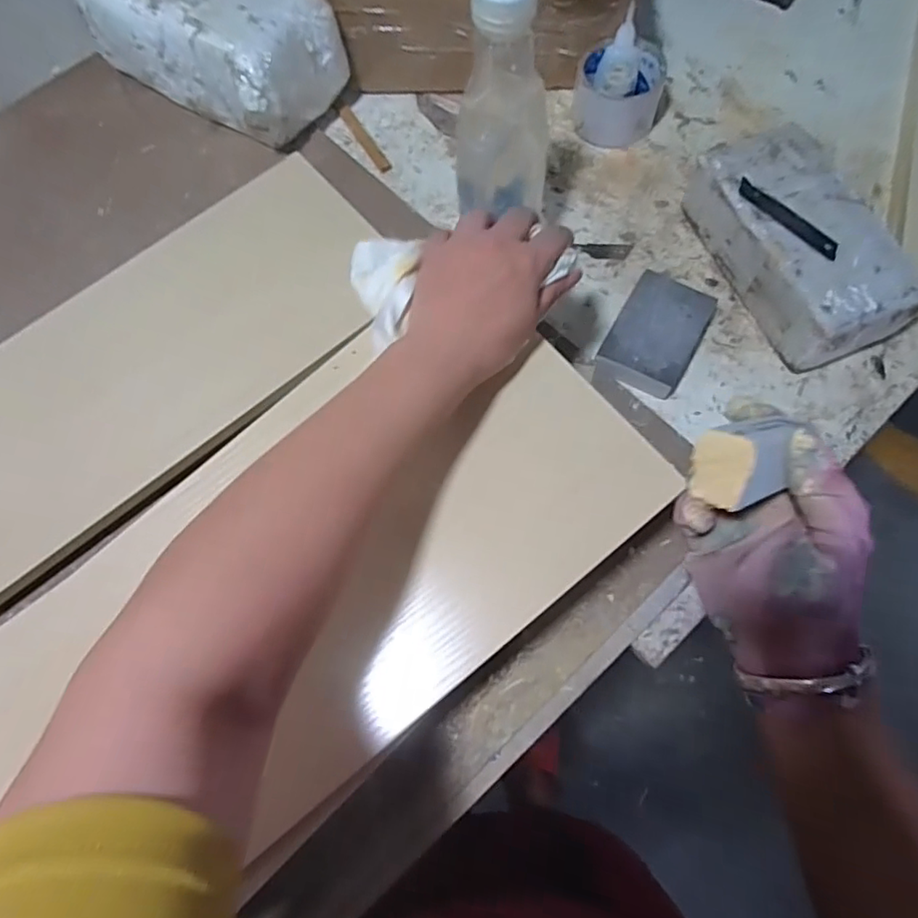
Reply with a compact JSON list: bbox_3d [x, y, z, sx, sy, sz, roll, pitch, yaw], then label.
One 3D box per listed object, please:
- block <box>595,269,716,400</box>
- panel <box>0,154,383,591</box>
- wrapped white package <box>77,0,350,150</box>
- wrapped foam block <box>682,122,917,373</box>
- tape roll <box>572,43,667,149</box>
[{"bbox_3d":[0.173,-0.108,0.505,0.070,0.030,0.112,28,76,11],"label":"block"},{"bbox_3d":[-0.418,0.030,0.464,0.807,0.026,0.202,-40,78,-7],"label":"panel"},{"bbox_3d":[-0.245,-0.423,0.577,0.239,0.118,0.127,32,76,12],"label":"wrapped white package"},{"bbox_3d":[0.294,-0.184,0.503,0.104,0.070,0.204,-23,73,-5],"label":"wrapped foam block"},{"bbox_3d":[0.161,-0.369,0.585,0.083,0.052,0.083,-1,72,2],"label":"tape roll"}]

